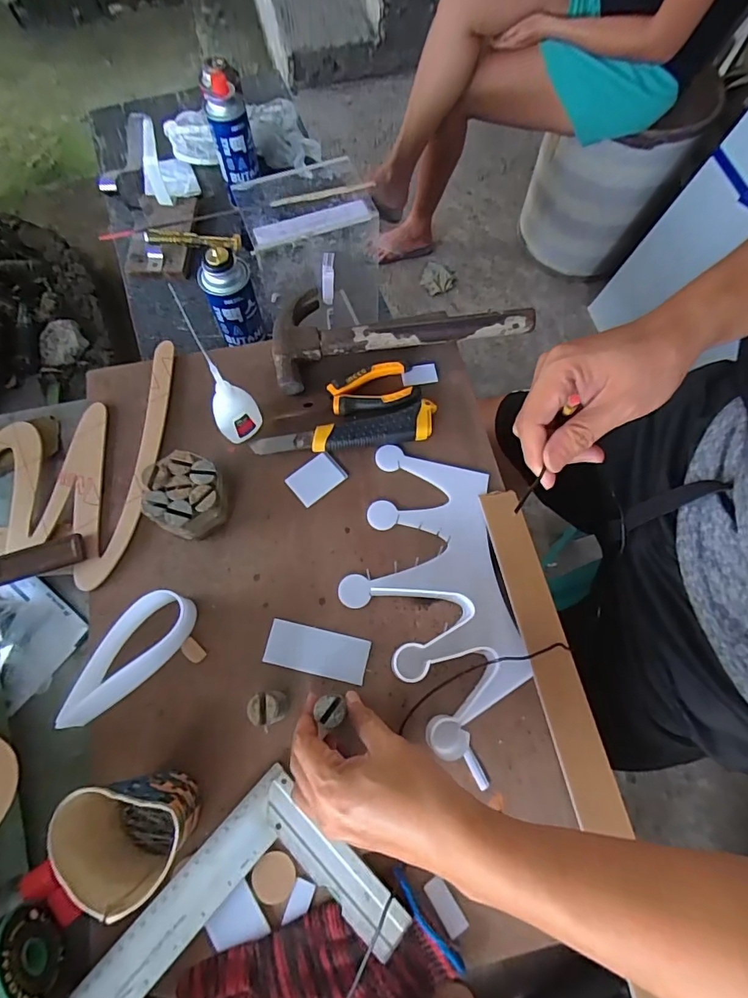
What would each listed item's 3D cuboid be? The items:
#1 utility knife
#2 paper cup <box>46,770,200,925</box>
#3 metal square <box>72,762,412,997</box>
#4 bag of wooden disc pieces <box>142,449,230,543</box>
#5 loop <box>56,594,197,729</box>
[{"bbox_3d":[-0.028,-0.066,0.507,0.192,0.017,0.039,-13,70,-4],"label":"utility knife"},{"bbox_3d":[-0.174,0.241,0.355,0.083,0.098,0.066,18,71,7],"label":"paper cup"},{"bbox_3d":[-0.115,0.353,0.352,0.149,0.024,0.255,41,76,14],"label":"metal square"},{"bbox_3d":[-0.179,-0.001,0.466,0.074,0.051,0.074,-35,75,-14],"label":"bag of wooden disc pieces"},{"bbox_3d":[-0.209,0.141,0.420,0.046,0.051,0.130,33,74,12],"label":"loop"}]

